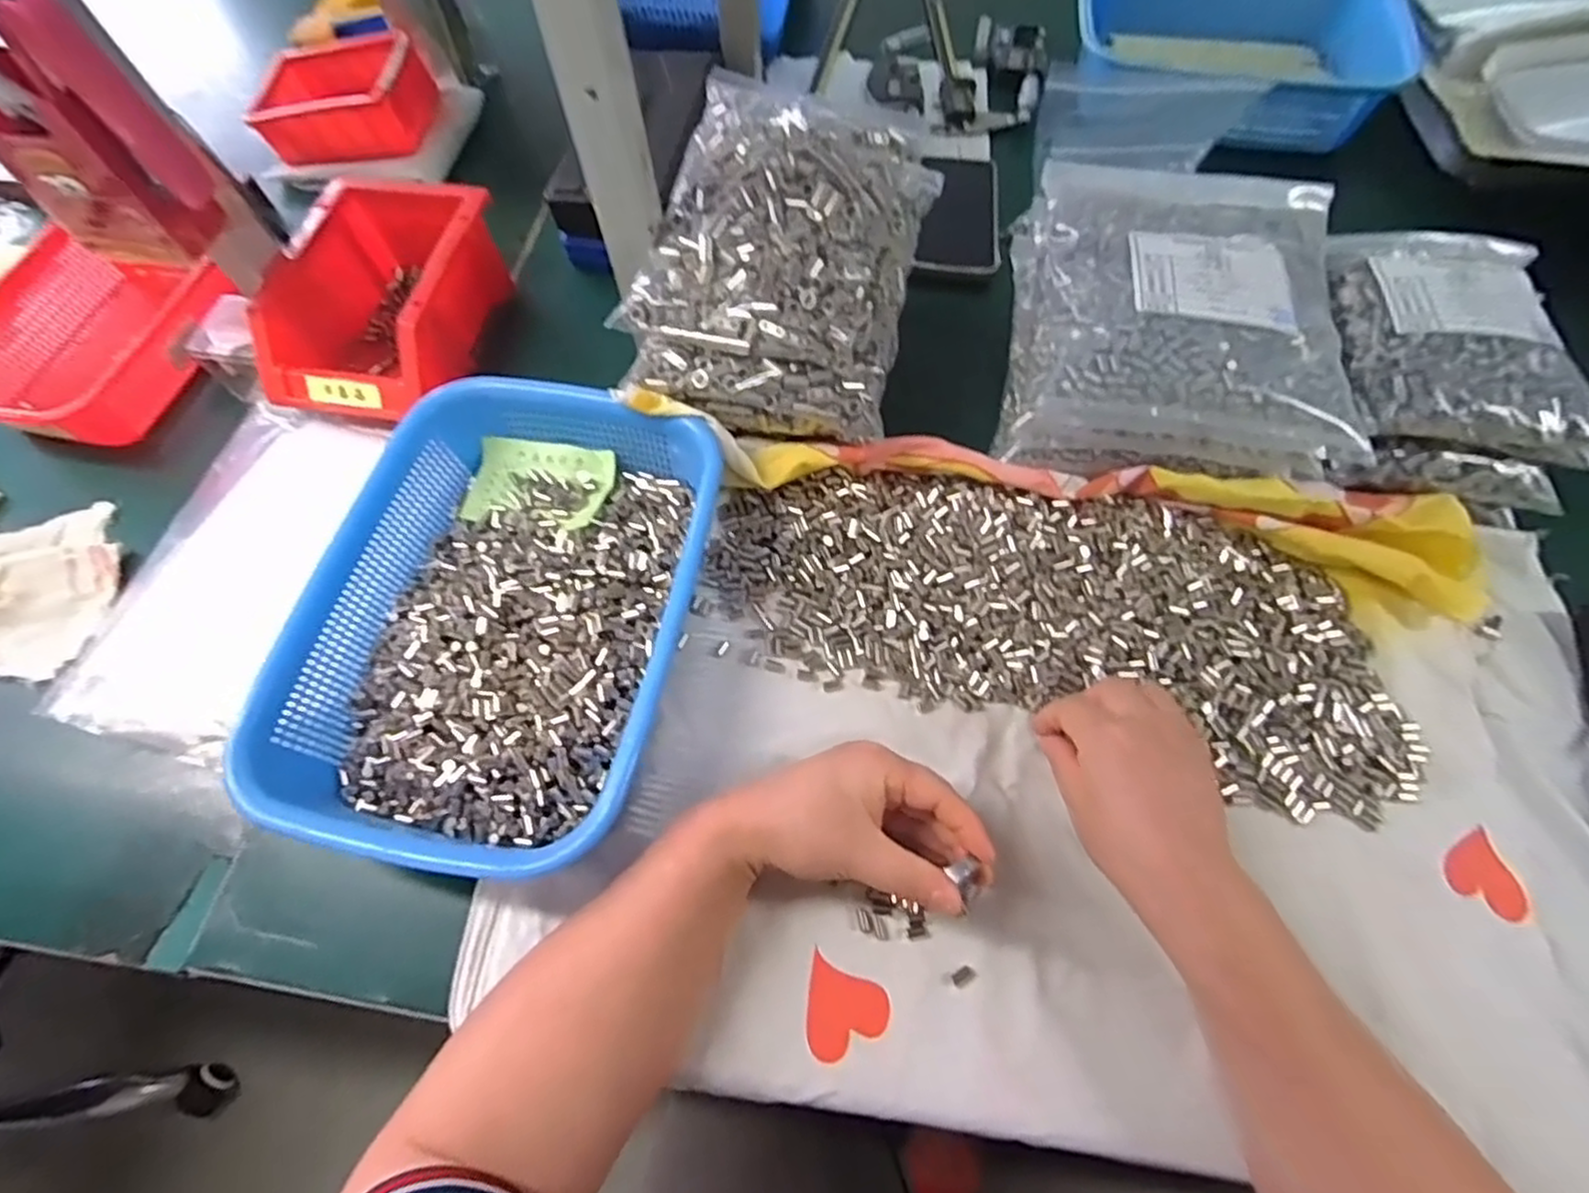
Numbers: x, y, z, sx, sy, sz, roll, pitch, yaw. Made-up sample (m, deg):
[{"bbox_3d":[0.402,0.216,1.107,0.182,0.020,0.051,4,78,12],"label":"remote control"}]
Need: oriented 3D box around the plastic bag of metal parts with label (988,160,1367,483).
[{"bbox_3d":[0.255,-0.193,0.475,0.189,0.086,0.219,7,64,5],"label":"plastic bag of metal parts with label"}]

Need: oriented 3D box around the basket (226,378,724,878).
[{"bbox_3d":[-0.164,0.011,0.418,0.207,0.074,0.282,10,64,6],"label":"basket"}]

